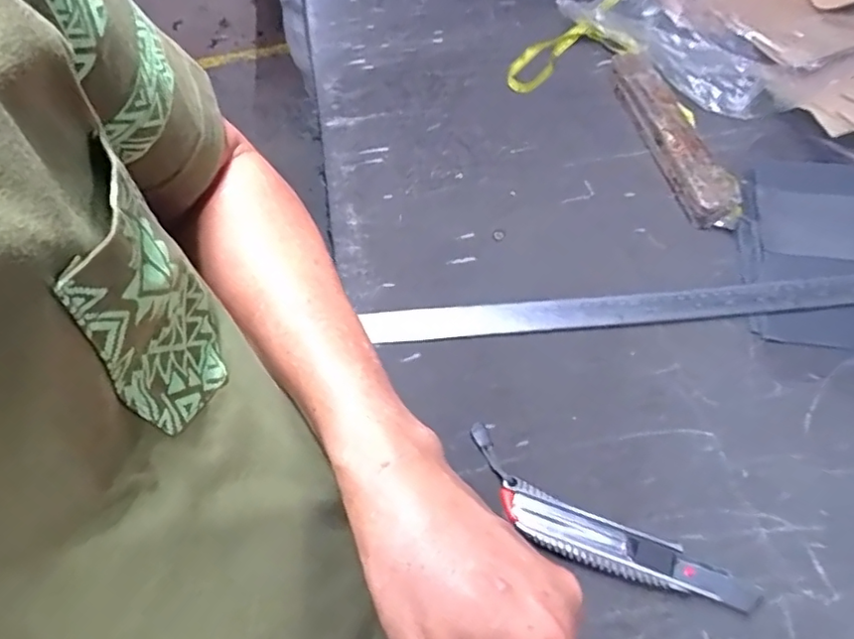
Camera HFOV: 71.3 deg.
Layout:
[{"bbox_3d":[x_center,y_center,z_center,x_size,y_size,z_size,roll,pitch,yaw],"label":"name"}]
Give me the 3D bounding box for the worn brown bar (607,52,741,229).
[{"bbox_3d":[0.249,-0.194,0.615,0.052,0.032,0.258,-9,53,-1],"label":"worn brown bar"}]

